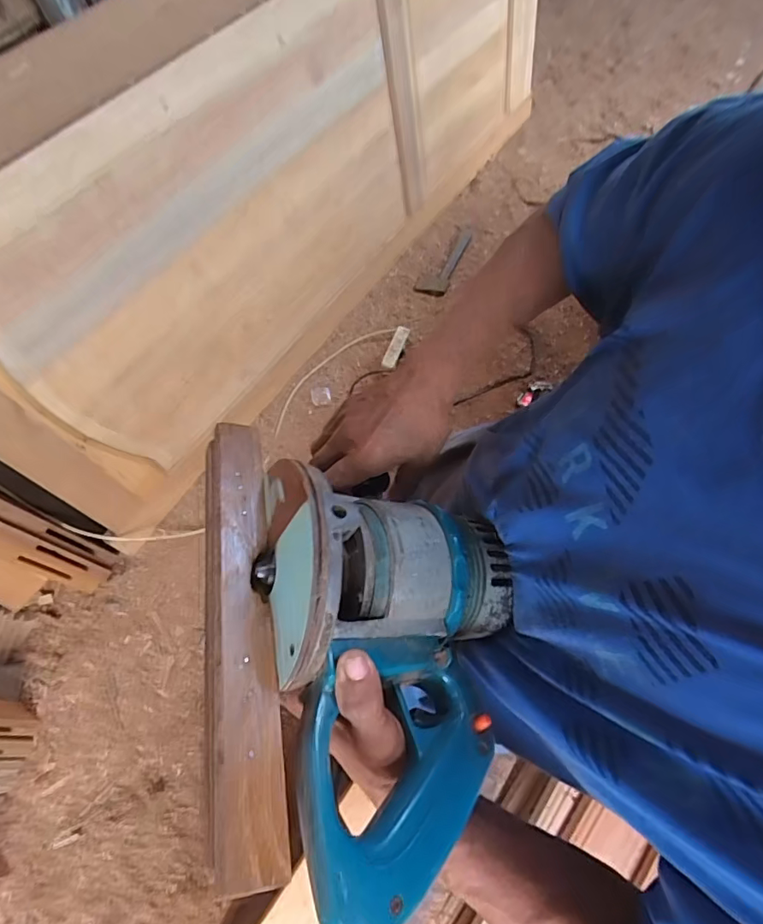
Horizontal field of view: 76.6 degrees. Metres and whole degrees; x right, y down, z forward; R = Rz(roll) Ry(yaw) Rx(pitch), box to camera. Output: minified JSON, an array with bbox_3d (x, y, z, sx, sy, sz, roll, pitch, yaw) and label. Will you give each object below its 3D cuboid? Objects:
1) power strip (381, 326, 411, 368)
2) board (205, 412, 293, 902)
[{"bbox_3d":[0.044,-0.353,1.477,0.043,0.030,0.135,24,82,10],"label":"power strip"},{"bbox_3d":[-0.093,0.088,0.317,0.038,0.024,0.294,-11,55,-5],"label":"board"}]

